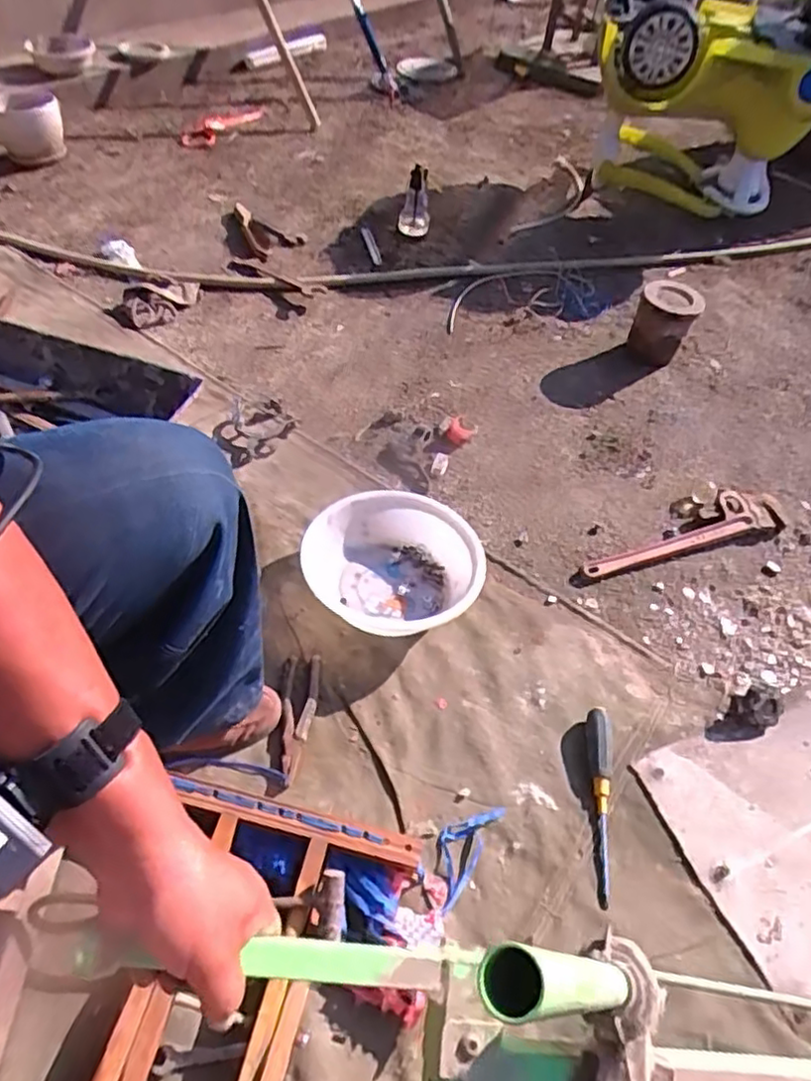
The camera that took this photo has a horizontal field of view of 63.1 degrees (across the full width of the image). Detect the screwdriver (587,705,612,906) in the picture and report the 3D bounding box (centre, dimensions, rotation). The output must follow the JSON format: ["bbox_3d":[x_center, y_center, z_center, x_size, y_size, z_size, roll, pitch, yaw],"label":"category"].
[{"bbox_3d":[0.238,0.311,0.797,0.031,0.028,0.227,5,50,5],"label":"screwdriver"}]

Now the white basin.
[{"bbox_3d":[-0.017,0.041,0.984,0.250,0.084,0.233,3,50,-4],"label":"white basin"}]

